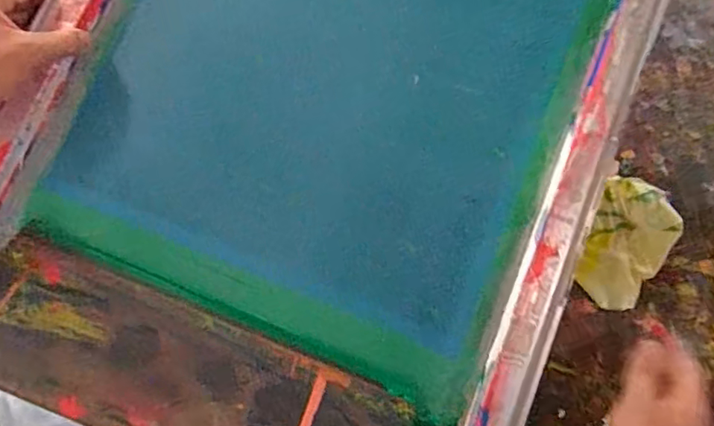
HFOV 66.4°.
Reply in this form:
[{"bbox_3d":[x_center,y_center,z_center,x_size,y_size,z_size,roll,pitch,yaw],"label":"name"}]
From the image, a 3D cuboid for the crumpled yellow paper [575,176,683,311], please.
[{"bbox_3d":[0.280,0.030,0.570,0.095,0.040,0.134,35,72,11],"label":"crumpled yellow paper"}]

